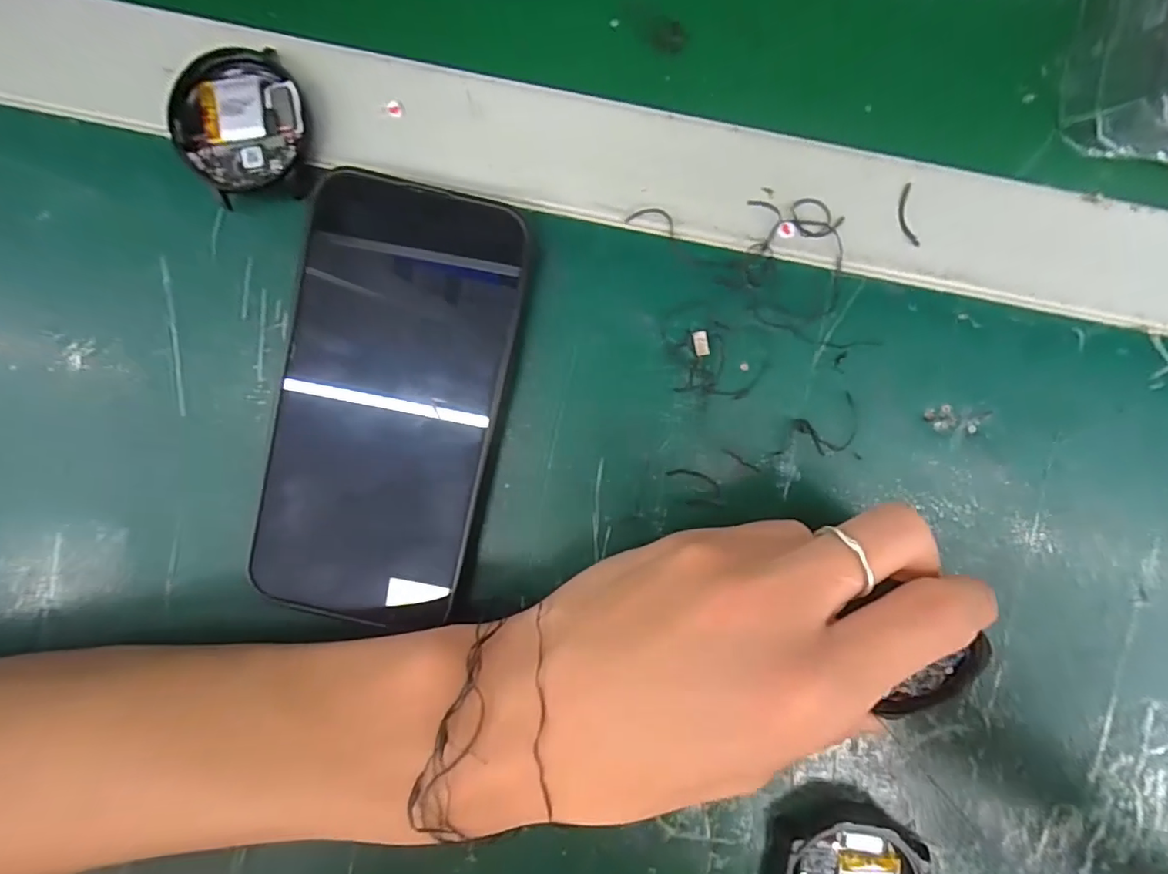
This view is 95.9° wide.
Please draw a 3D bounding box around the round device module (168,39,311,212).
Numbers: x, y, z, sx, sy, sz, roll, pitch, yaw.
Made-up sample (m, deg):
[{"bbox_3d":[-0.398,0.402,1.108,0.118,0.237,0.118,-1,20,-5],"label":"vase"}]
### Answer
[{"bbox_3d":[-0.112,-0.103,0.174,0.040,0.011,0.043,0,94,1],"label":"round device module"}]

